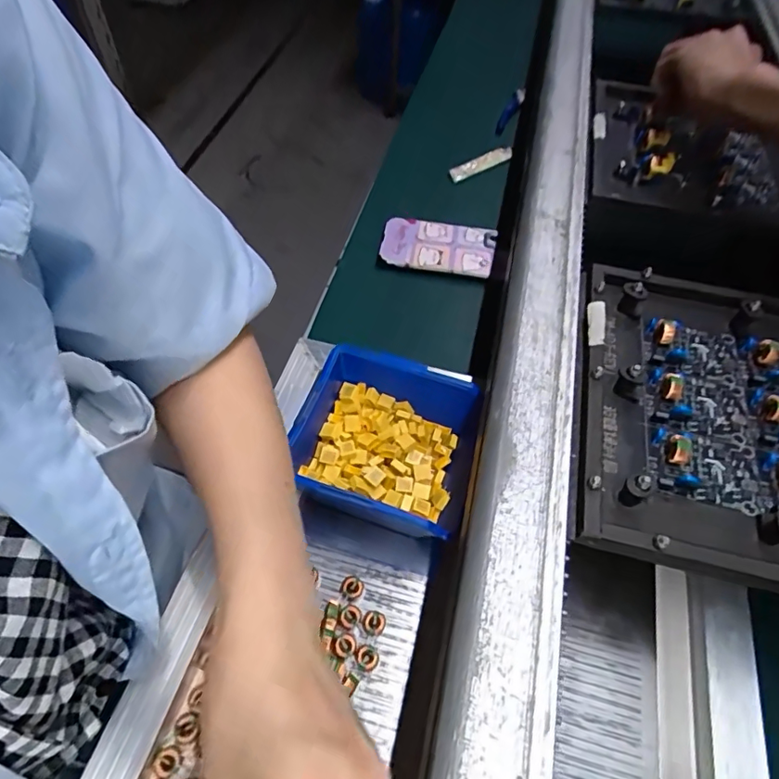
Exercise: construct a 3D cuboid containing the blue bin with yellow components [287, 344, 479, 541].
[{"bbox_3d":[-0.011,0.041,0.395,0.127,0.068,0.127,1,54,-2],"label":"blue bin with yellow components"}]

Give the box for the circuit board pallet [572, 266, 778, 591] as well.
[{"bbox_3d":[0.228,0.015,0.326,0.207,0.022,0.219,13,55,7],"label":"circuit board pallet"}]

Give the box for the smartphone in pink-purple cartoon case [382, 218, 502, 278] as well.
[{"bbox_3d":[0.053,-0.155,0.569,0.120,0.016,0.079,8,55,3],"label":"smartphone in pink-purple cartoon case"}]

